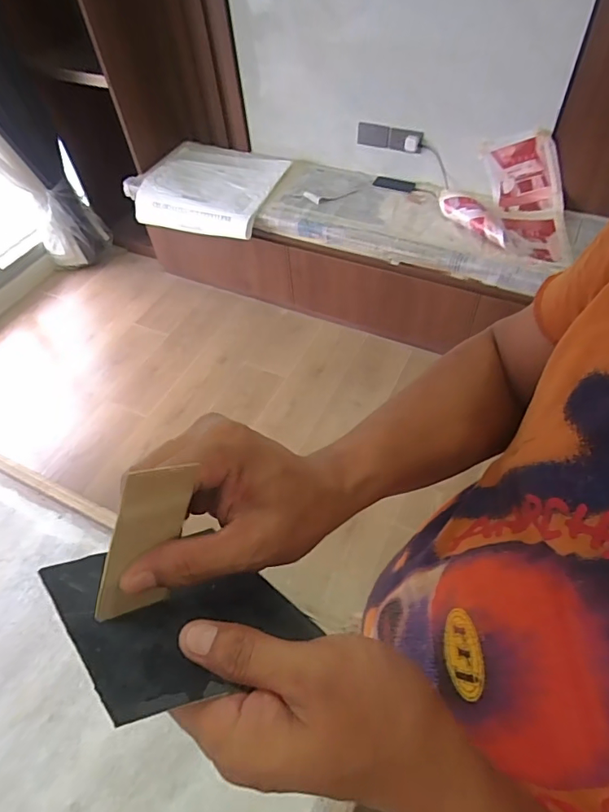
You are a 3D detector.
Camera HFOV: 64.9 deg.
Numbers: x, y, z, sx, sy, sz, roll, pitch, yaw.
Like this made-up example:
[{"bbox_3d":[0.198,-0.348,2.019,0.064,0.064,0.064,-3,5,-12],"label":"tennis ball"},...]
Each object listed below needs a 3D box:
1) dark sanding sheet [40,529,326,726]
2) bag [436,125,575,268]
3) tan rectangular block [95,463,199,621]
[{"bbox_3d":[-0.068,0.108,0.261,0.110,0.006,0.133,2,8,-40],"label":"dark sanding sheet"},{"bbox_3d":[0.705,-0.697,1.605,0.465,0.212,0.380,22,58,20],"label":"bag"},{"bbox_3d":[-0.077,0.066,0.232,0.037,0.086,0.006,-4,29,-46],"label":"tan rectangular block"}]

